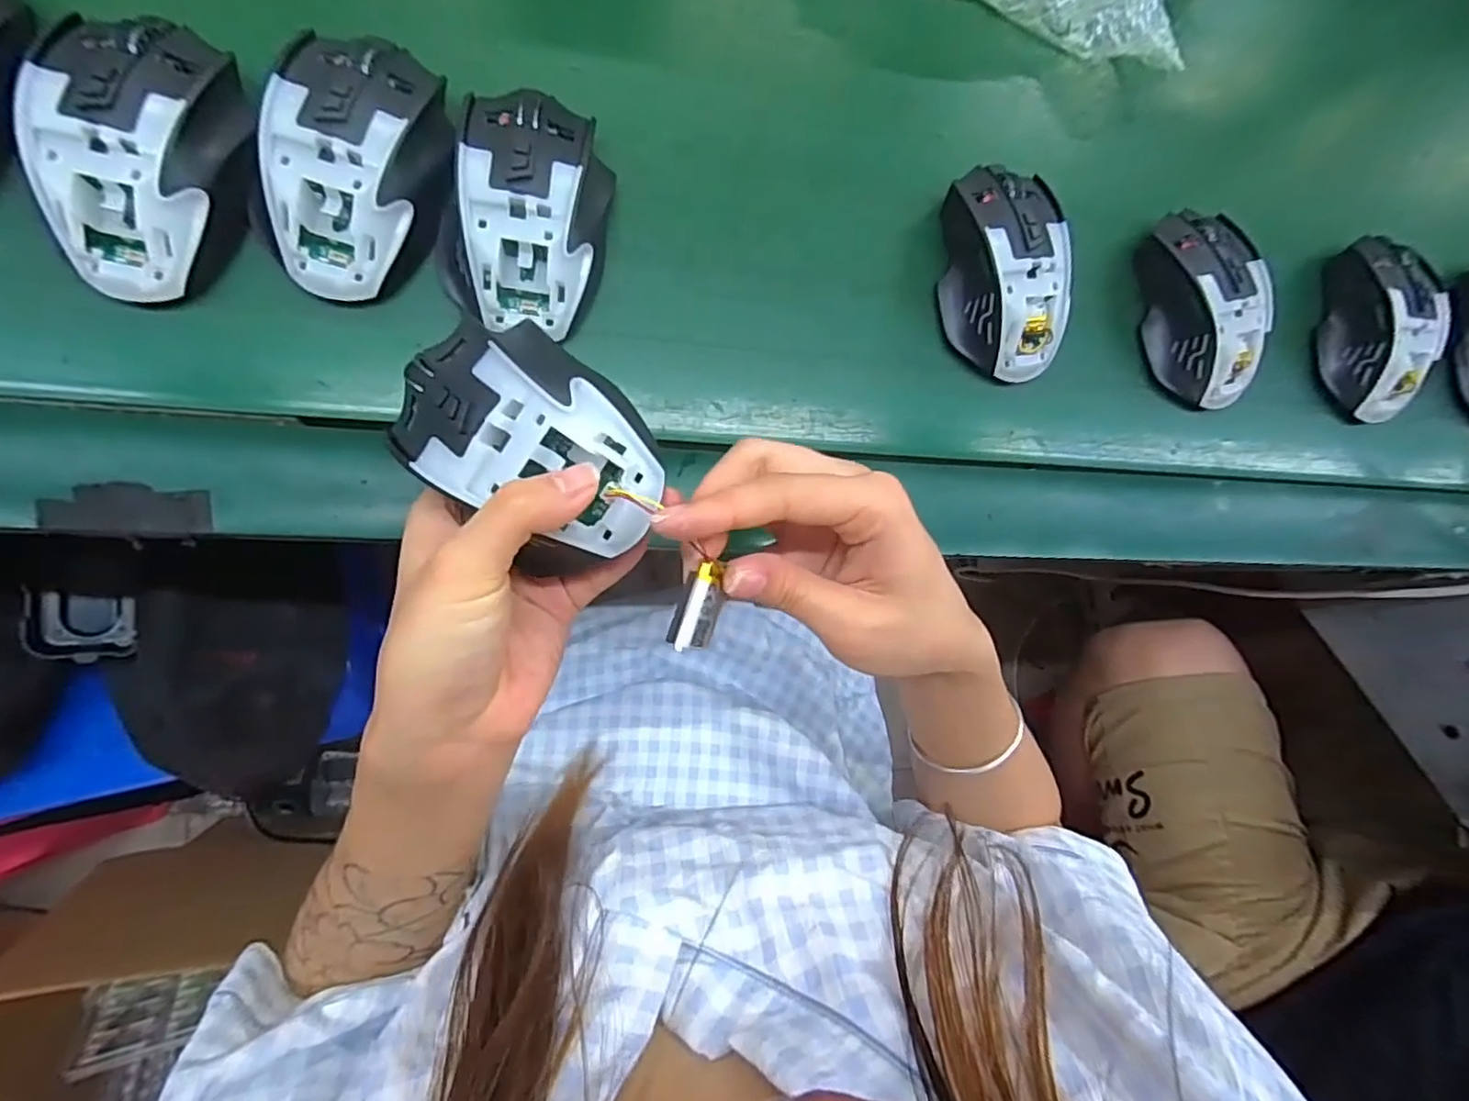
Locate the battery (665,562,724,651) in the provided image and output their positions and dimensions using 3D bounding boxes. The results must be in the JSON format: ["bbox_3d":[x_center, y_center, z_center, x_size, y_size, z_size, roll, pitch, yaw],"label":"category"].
[{"bbox_3d":[-0.011,0.019,0.215,0.014,0.012,0.030,20,82,-4],"label":"battery"}]

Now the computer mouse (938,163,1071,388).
[{"bbox_3d":[0.148,-0.153,0.350,0.067,0.039,0.111,-9,85,-8],"label":"computer mouse"}]

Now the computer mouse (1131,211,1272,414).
[{"bbox_3d":[0.279,-0.143,0.380,0.062,0.040,0.106,-3,85,-7],"label":"computer mouse"}]

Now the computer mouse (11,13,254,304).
[{"bbox_3d":[-0.241,-0.166,0.264,0.066,0.037,0.106,-2,84,-7],"label":"computer mouse"}]

